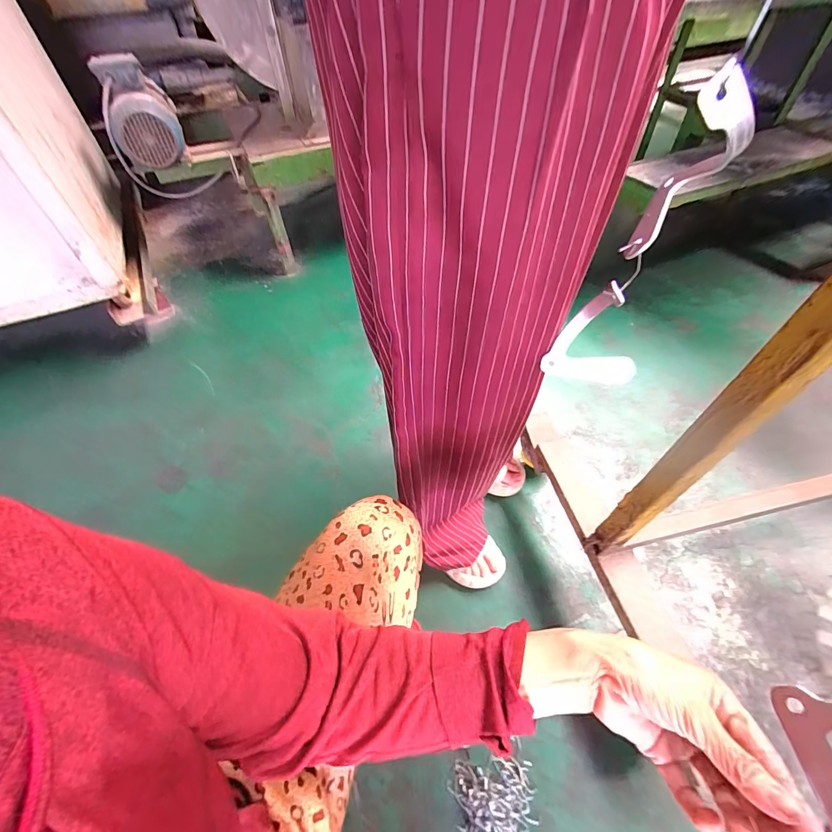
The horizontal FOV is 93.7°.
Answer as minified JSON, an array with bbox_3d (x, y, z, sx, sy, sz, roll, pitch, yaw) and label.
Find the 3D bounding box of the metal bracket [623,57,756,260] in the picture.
[{"bbox_3d":[0.164,-0.146,0.226,0.035,0.090,0.056,25,57,19],"label":"metal bracket"}]

